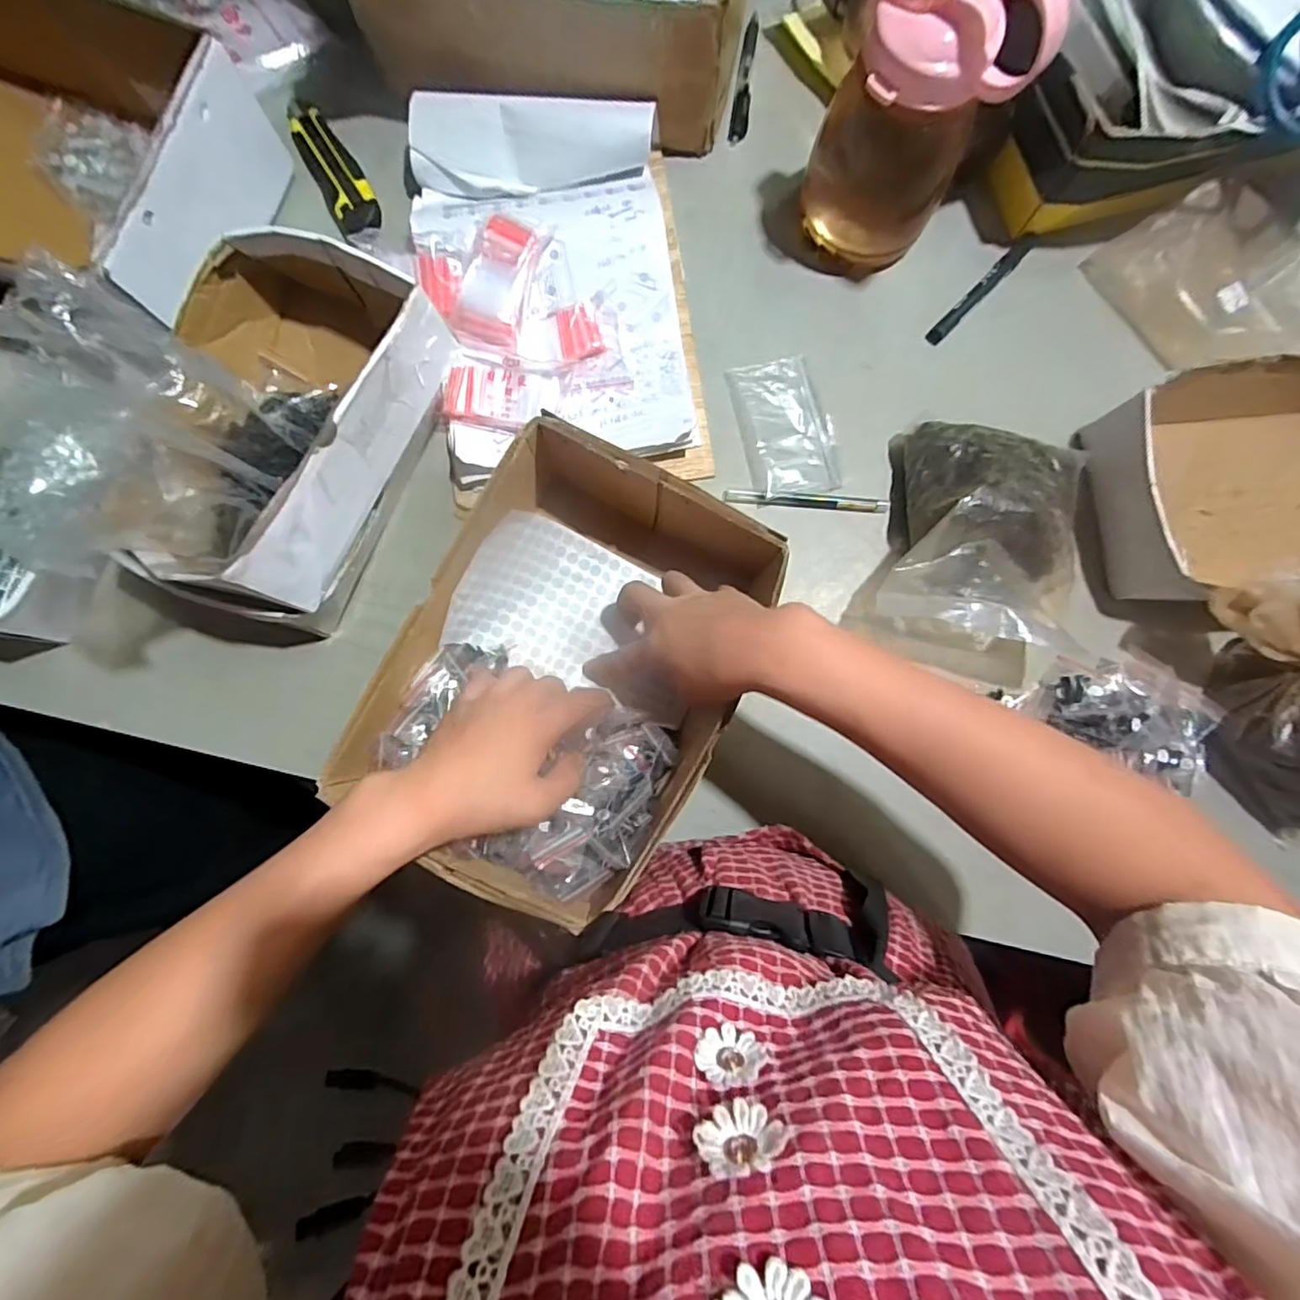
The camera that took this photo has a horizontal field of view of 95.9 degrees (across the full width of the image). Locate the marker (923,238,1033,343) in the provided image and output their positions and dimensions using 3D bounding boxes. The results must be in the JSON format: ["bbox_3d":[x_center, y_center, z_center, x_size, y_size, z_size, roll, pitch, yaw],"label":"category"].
[{"bbox_3d":[0.303,-0.329,0.540,0.133,0.010,0.015,-45,85,-5],"label":"marker"}]

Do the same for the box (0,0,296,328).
[{"bbox_3d":[-0.499,-0.420,0.479,0.332,0.121,0.244,20,83,2],"label":"box"}]

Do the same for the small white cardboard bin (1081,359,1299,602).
[{"bbox_3d":[0.512,-0.137,0.495,0.260,0.081,0.200,-3,83,0],"label":"small white cardboard bin"}]

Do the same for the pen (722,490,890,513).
[{"bbox_3d":[0.136,-0.129,0.503,0.142,0.008,0.013,4,83,0],"label":"pen"}]

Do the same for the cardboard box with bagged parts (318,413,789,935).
[{"bbox_3d":[-0.054,0.017,0.435,0.214,0.095,0.299,26,83,3],"label":"cardboard box with bagged parts"}]

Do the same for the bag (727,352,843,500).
[{"bbox_3d":[0.120,-0.195,0.516,0.078,0.012,0.125,-11,81,-10],"label":"bag"}]

